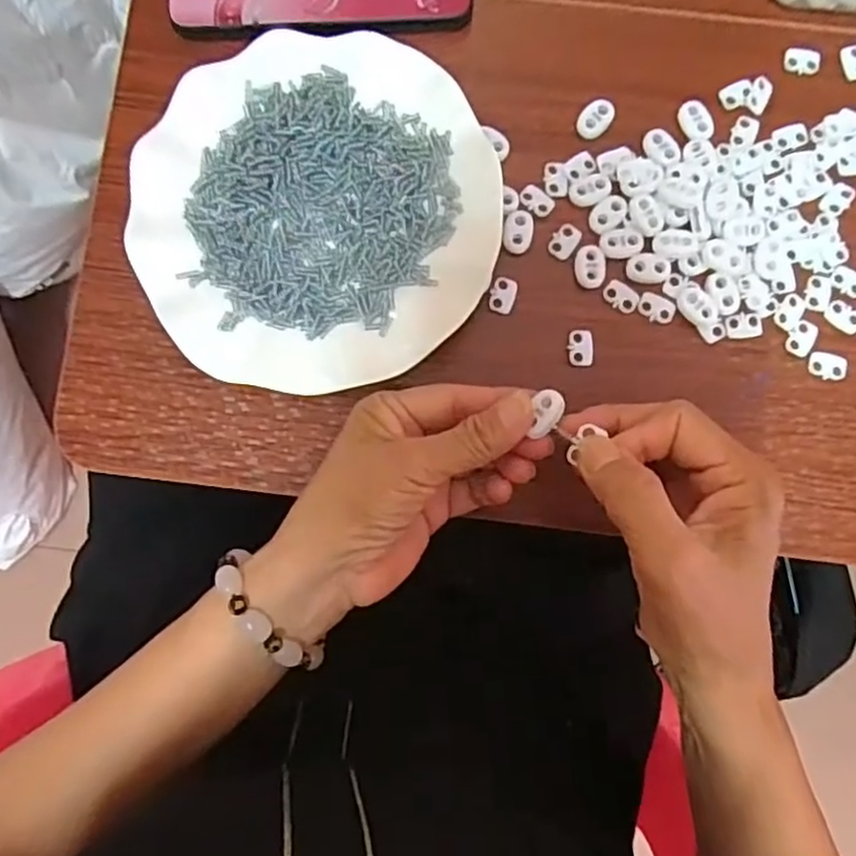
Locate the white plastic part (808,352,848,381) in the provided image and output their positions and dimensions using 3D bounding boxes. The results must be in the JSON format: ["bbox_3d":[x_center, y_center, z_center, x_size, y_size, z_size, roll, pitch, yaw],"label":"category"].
[{"bbox_3d":[0.209,-0.032,0.357,0.020,0.004,0.014,10,85,2],"label":"white plastic part"}]

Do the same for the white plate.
[{"bbox_3d":[-0.057,-0.113,0.353,0.180,0.024,0.184,4,85,2],"label":"white plate"}]

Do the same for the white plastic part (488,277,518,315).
[{"bbox_3d":[0.040,-0.070,0.361,0.014,0.004,0.019,14,85,2],"label":"white plastic part"}]

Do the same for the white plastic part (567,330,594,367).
[{"bbox_3d":[0.080,-0.042,0.358,0.013,0.004,0.019,-6,85,1],"label":"white plastic part"}]

